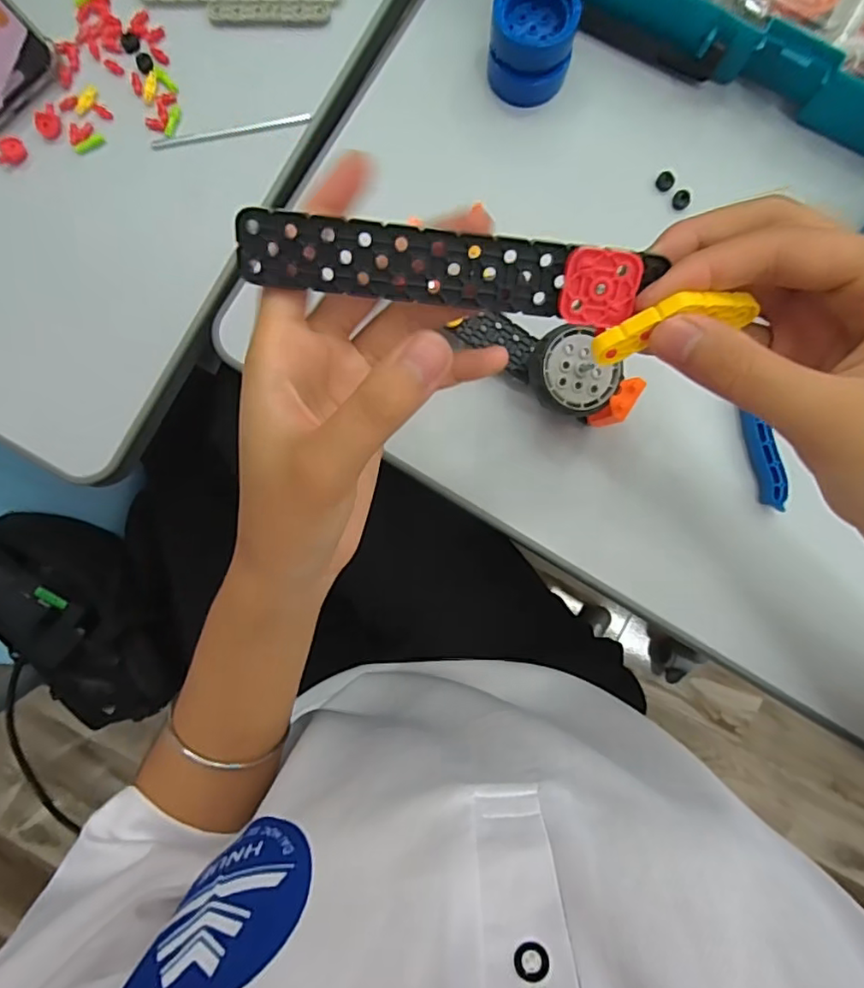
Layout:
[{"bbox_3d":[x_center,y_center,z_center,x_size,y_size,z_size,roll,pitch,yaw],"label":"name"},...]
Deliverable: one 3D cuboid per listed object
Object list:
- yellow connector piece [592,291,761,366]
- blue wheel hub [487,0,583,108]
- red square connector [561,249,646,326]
[{"bbox_3d":[0.084,-0.059,0.200,0.056,0.015,0.013,-14,89,4],"label":"yellow connector piece"},{"bbox_3d":[0.059,-0.265,0.336,0.048,0.040,0.048,0,88,0],"label":"blue wheel hub"},{"bbox_3d":[0.058,-0.072,0.201,0.025,0.007,0.025,2,118,1],"label":"red square connector"}]

